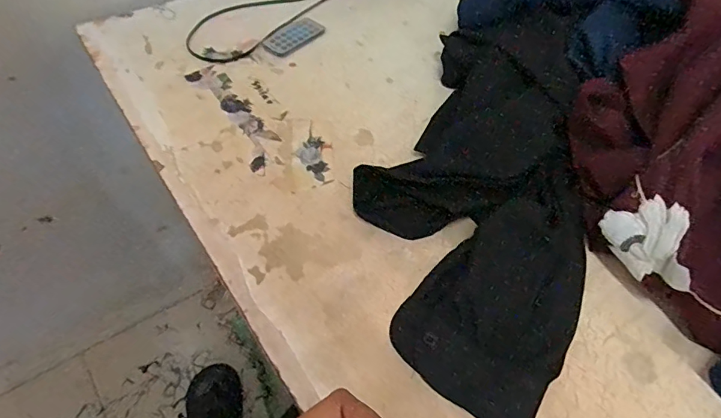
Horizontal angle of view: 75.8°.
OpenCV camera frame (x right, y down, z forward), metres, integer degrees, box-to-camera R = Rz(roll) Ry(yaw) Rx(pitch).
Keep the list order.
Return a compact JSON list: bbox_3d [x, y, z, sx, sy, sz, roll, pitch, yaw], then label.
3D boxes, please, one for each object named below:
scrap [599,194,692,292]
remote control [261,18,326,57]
[{"bbox_3d":[0.244,0.031,0.388,0.017,0.062,0.075,9,63,-44],"label":"scrap"},{"bbox_3d":[-0.089,-0.234,0.626,0.039,0.007,0.090,35,60,20],"label":"remote control"}]

